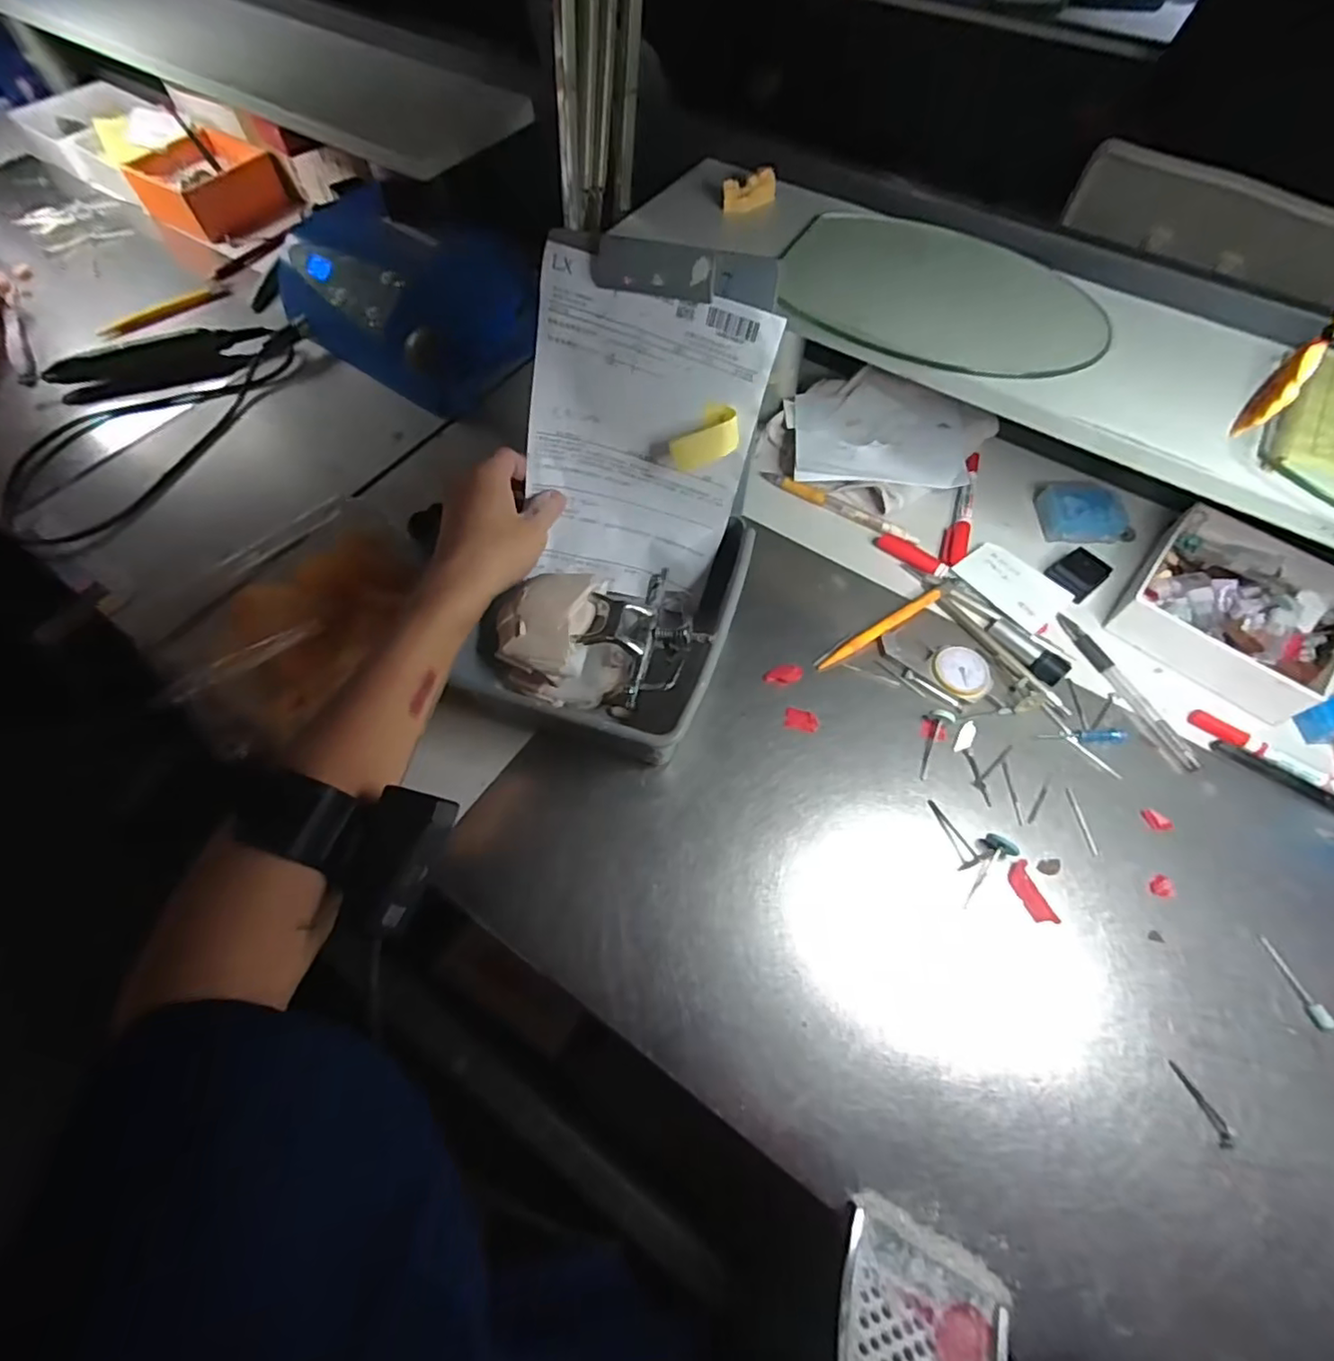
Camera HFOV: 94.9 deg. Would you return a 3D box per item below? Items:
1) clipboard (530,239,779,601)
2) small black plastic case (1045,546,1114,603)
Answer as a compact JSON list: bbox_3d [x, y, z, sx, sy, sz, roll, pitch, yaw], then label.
[{"bbox_3d":[-0.022,-0.151,0.397,0.150,0.214,0.048,17,45,8],"label":"clipboard"},{"bbox_3d":[0.322,-0.084,0.478,0.036,0.014,0.034,-34,66,-16],"label":"small black plastic case"}]

